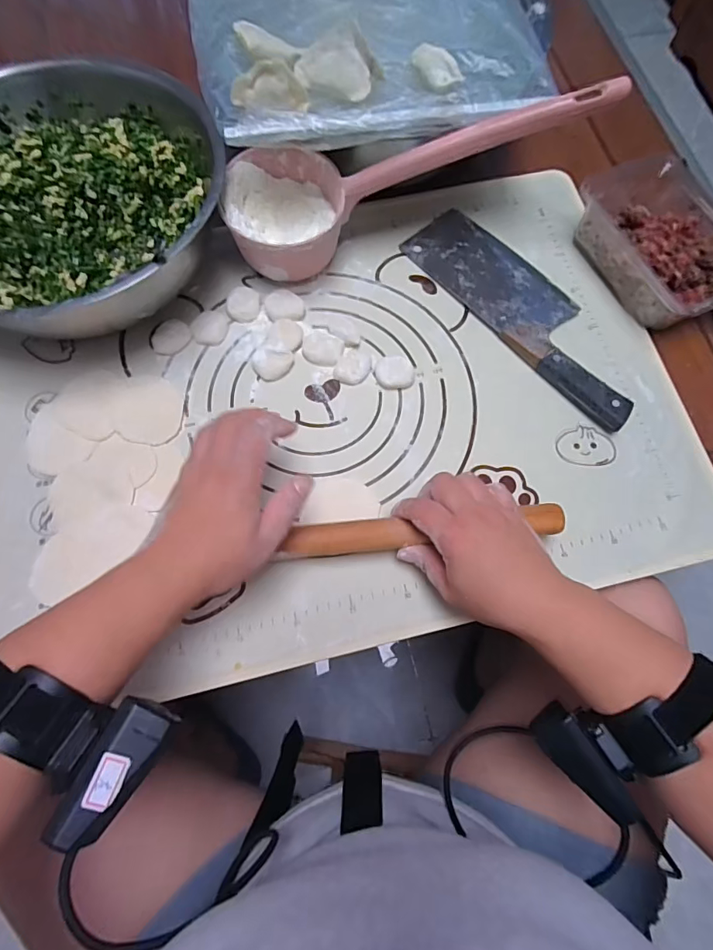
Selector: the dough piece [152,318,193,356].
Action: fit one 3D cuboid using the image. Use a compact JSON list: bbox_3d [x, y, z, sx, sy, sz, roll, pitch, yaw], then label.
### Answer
[{"bbox_3d":[-0.185,-0.138,0.466,0.038,0.006,0.036,1,73,-2],"label":"dough piece"}]

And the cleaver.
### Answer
[{"bbox_3d":[0.173,-0.171,0.481,0.090,0.026,0.288,-38,78,-12],"label":"cleaver"}]

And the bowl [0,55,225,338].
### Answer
[{"bbox_3d":[-0.269,-0.271,0.454,0.295,0.100,0.288,1,73,-2],"label":"bowl"}]

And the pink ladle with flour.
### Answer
[{"bbox_3d":[0.055,-0.270,0.432,0.340,0.087,0.119,-8,69,14],"label":"pink ladle with flour"}]

